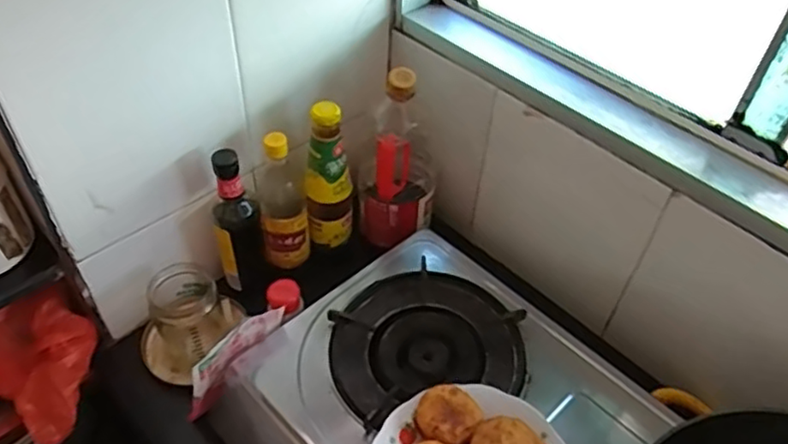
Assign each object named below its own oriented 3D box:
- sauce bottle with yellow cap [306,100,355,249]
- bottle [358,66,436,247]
[{"bbox_3d":[-0.086,-0.056,0.850,0.060,0.222,0.053,0,46,-3],"label":"sauce bottle with yellow cap"},{"bbox_3d":[0.006,-0.083,0.858,0.104,0.244,0.105,3,46,1],"label":"bottle"}]

